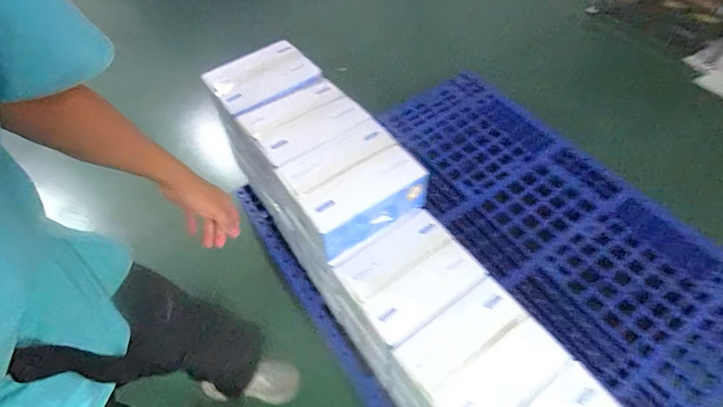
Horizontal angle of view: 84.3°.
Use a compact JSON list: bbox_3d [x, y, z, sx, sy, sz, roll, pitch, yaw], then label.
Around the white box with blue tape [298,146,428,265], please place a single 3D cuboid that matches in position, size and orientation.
[{"bbox_3d":[0.006,-0.005,0.811,0.246,0.124,0.107,-30,59,-18],"label":"white box with blue tape"}]

